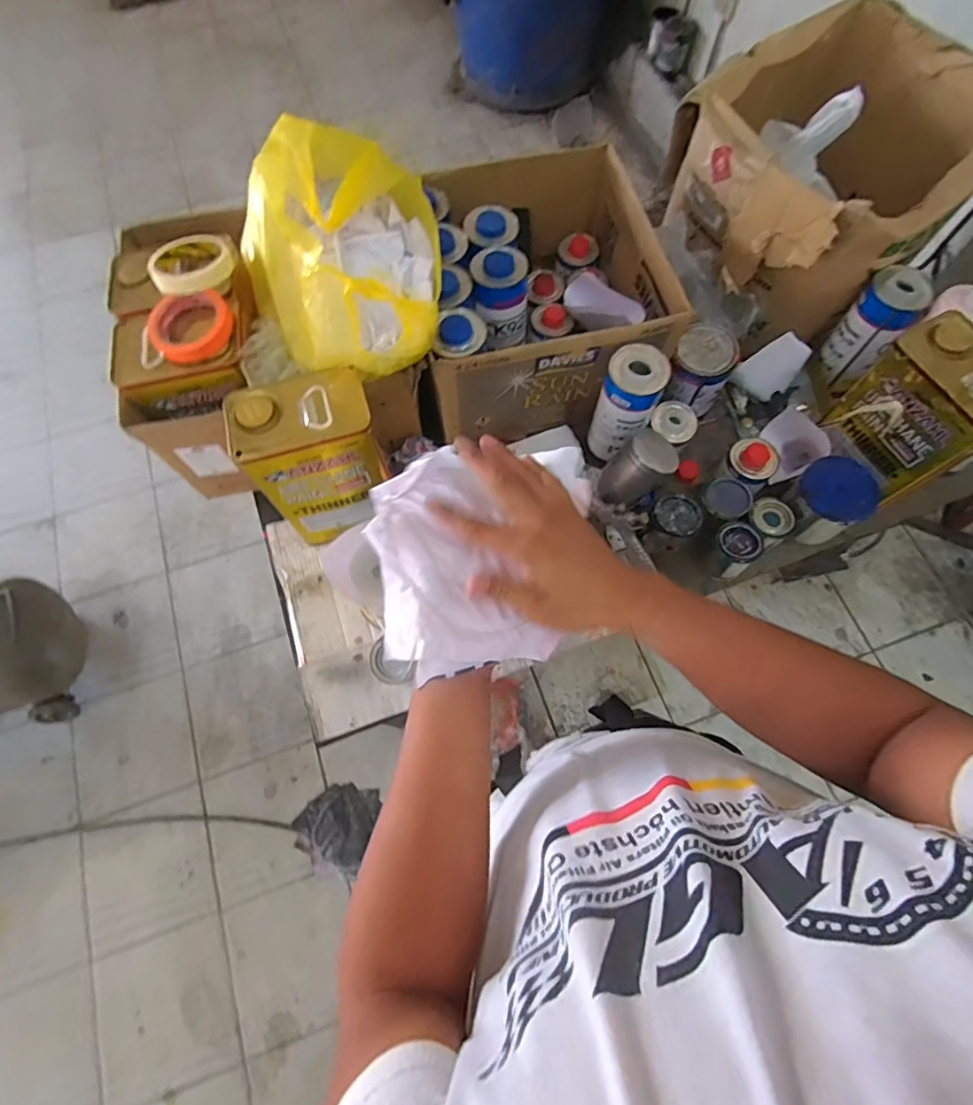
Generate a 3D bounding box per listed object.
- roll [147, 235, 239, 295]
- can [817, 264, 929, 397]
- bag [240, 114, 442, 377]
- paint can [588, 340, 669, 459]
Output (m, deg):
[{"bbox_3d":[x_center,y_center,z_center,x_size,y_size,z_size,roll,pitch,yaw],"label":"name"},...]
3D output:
[{"bbox_3d":[-0.380,-0.372,0.688,0.097,0.032,0.097,0,71,1],"label":"roll"},{"bbox_3d":[0.588,-0.346,0.822,0.083,0.160,0.083,39,76,13],"label":"can"},{"bbox_3d":[-0.176,-0.381,0.650,0.212,0.150,0.296,-9,71,-3],"label":"bag"},{"bbox_3d":[0.206,-0.219,0.799,0.074,0.181,0.080,0,71,1],"label":"paint can"}]

